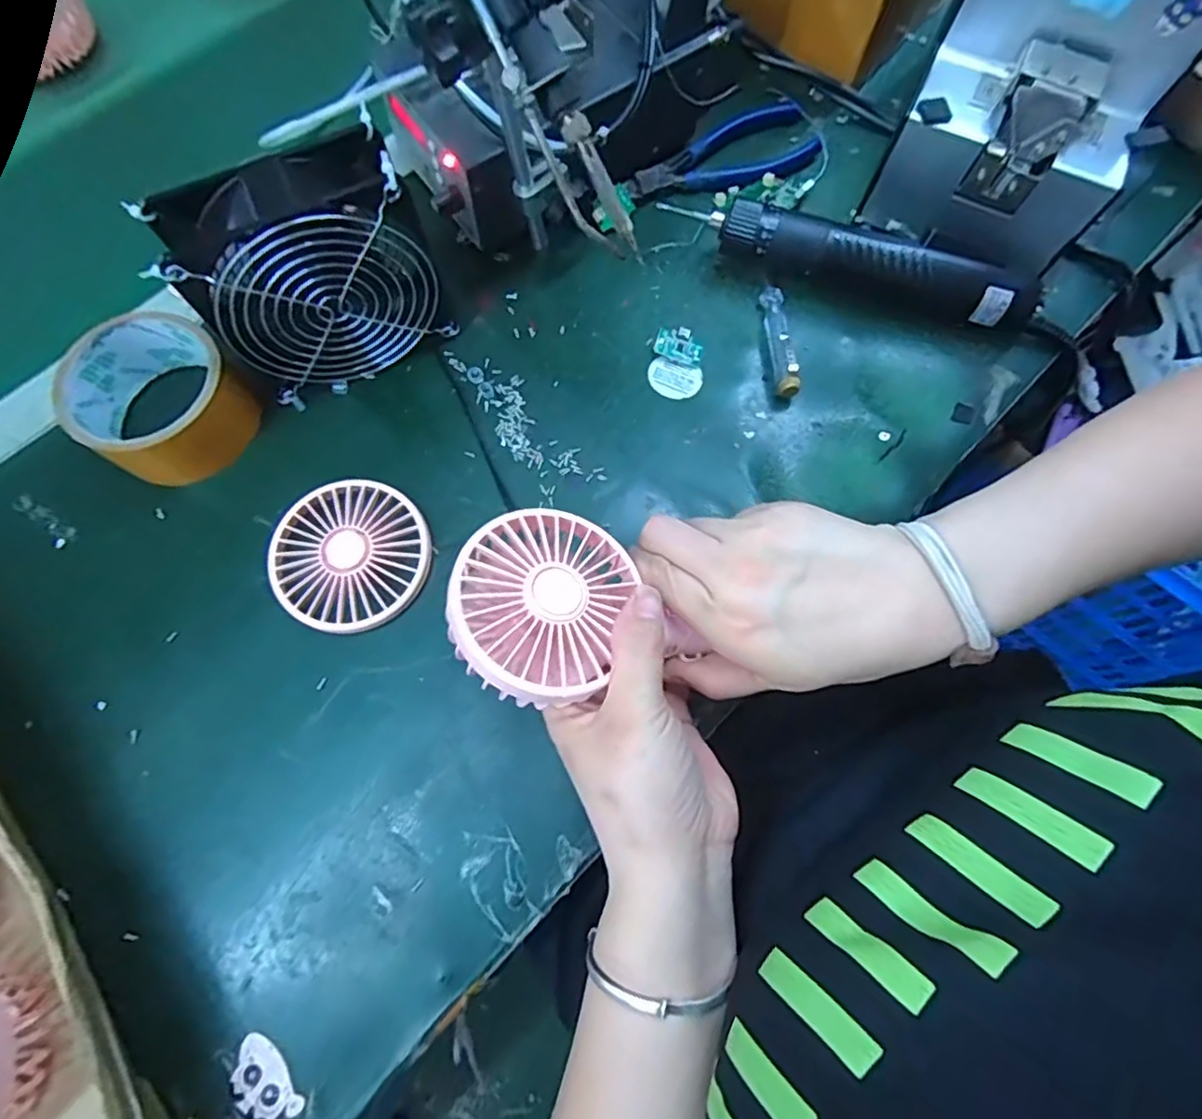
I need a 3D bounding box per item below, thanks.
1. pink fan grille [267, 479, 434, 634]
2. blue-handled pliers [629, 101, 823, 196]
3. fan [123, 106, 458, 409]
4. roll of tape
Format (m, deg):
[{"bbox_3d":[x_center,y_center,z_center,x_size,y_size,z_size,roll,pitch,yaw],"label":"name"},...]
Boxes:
[{"bbox_3d":[-0.141,-0.003,0.354,0.086,0.013,0.085,0,74,-1],"label":"pink fan grille"},{"bbox_3d":[0.090,-0.278,0.435,0.134,0.015,0.055,-28,76,-8],"label":"blue-handled pliers"},{"bbox_3d":[-0.153,-0.153,0.345,0.119,0.122,0.049,-24,75,-7],"label":"fan"},{"bbox_3d":[-0.255,-0.092,0.362,0.084,0.044,0.084,0,74,-1],"label":"roll of tape"}]

